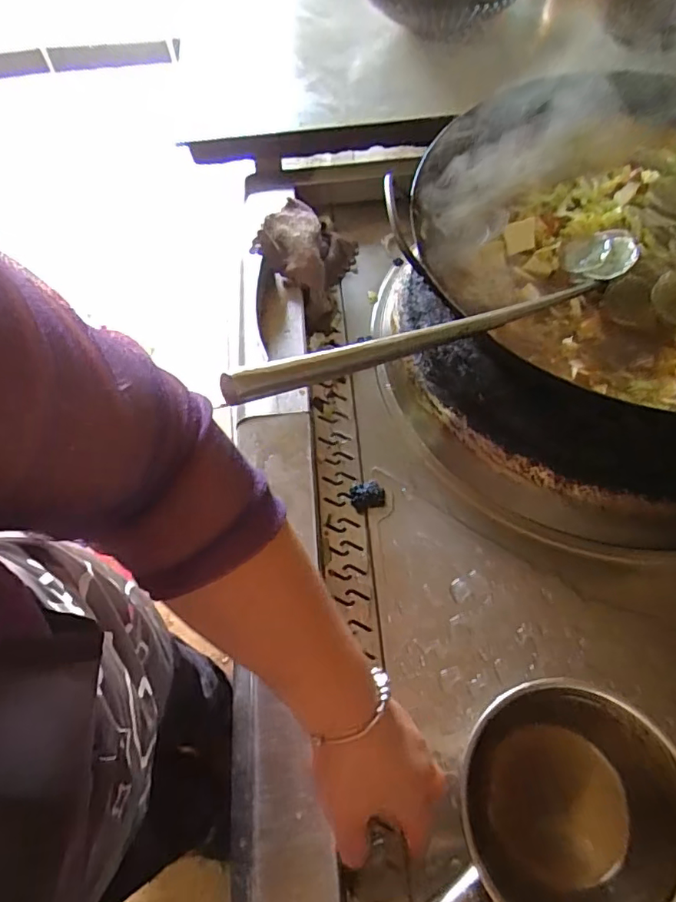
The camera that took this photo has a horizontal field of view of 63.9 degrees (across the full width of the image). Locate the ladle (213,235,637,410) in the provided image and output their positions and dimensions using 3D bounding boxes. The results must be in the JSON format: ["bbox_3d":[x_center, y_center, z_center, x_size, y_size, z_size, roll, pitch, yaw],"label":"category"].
[{"bbox_3d":[0.105,-0.116,0.433,0.443,0.044,0.055,-26,62,-32],"label":"ladle"}]

